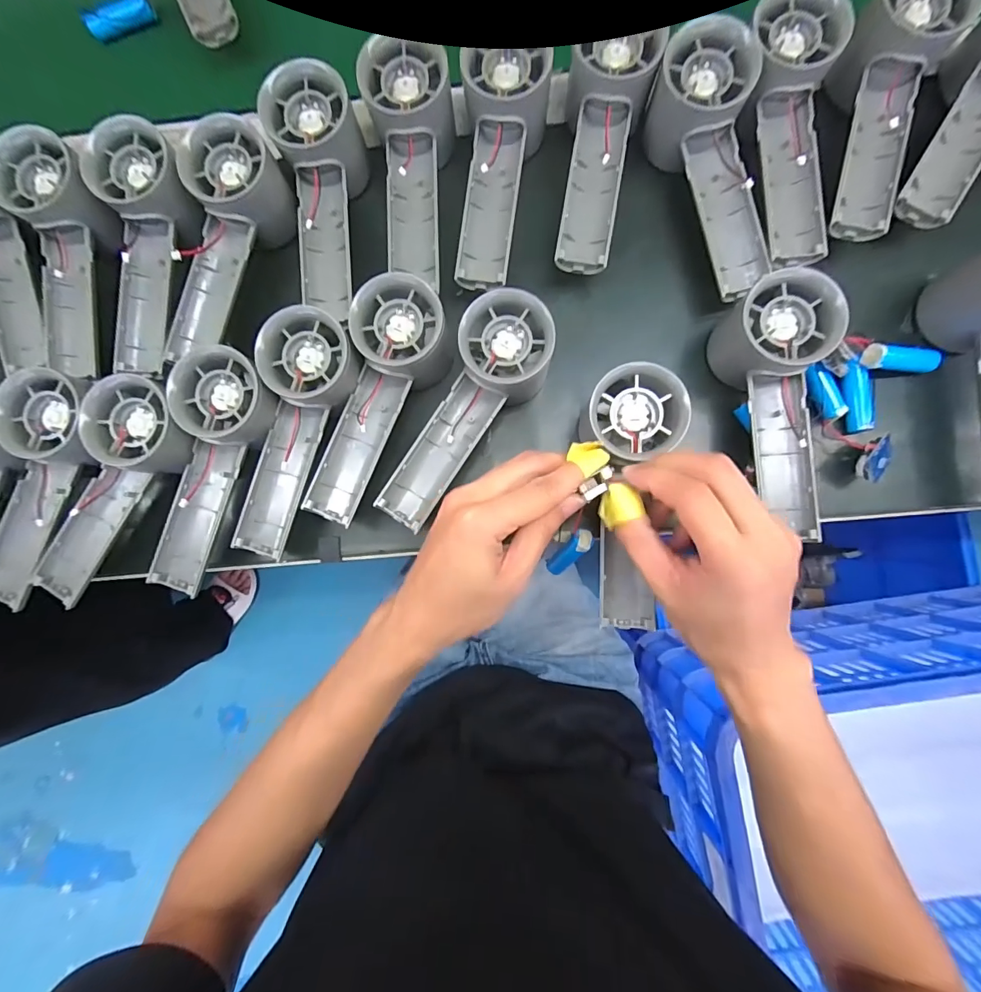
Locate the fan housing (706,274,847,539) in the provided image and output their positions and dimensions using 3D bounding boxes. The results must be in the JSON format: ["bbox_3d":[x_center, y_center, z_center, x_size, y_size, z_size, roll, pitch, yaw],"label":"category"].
[{"bbox_3d":[0.184,-0.052,0.276,0.062,0.046,0.156,-13,86,2],"label":"fan housing"}]

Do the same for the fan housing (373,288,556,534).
[{"bbox_3d":[-0.016,-0.053,0.300,0.059,0.052,0.162,35,101,4],"label":"fan housing"}]

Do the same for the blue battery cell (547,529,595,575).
[{"bbox_3d":[0.053,0.039,0.307,0.013,0.052,0.013,7,60,-13],"label":"blue battery cell"}]

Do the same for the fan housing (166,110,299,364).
[{"bbox_3d":[-0.180,-0.162,0.298,0.058,0.042,0.150,17,87,4],"label":"fan housing"}]

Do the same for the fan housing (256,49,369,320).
[{"bbox_3d":[-0.115,-0.199,0.307,0.053,0.047,0.150,0,100,3],"label":"fan housing"}]

